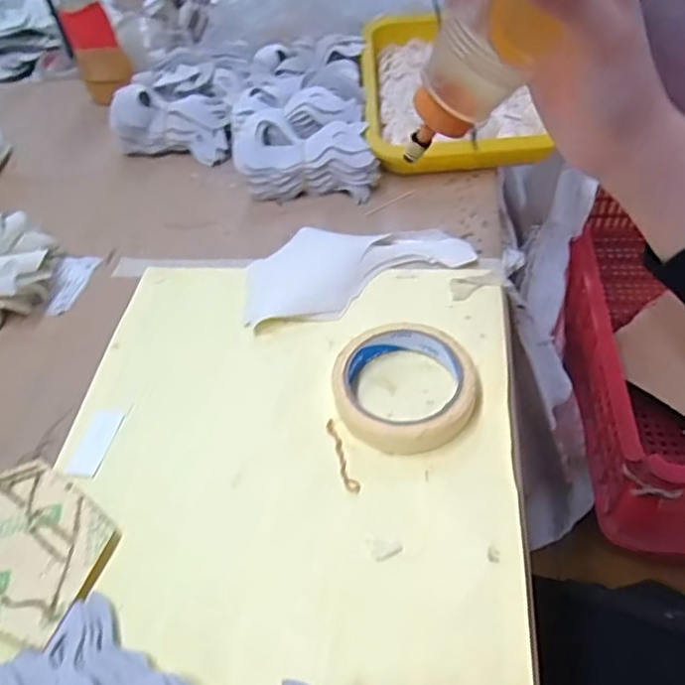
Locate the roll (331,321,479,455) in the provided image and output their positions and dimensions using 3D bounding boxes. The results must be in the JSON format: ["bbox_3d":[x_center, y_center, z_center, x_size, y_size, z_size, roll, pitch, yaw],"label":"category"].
[{"bbox_3d":[0.044,0.030,0.422,0.097,0.024,0.094,-2,51,3],"label":"roll"}]

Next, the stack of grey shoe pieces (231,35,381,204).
[{"bbox_3d":[-0.043,-0.242,0.628,0.140,0.062,0.234,-5,51,0],"label":"stack of grey shoe pieces"}]

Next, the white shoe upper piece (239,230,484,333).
[{"bbox_3d":[0.007,-0.069,0.512,0.193,0.010,0.091,-18,52,-10],"label":"white shoe upper piece"}]

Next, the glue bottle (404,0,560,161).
[{"bbox_3d":[0.070,-0.143,0.283,0.046,0.133,0.042,34,56,-8],"label":"glue bottle"}]

